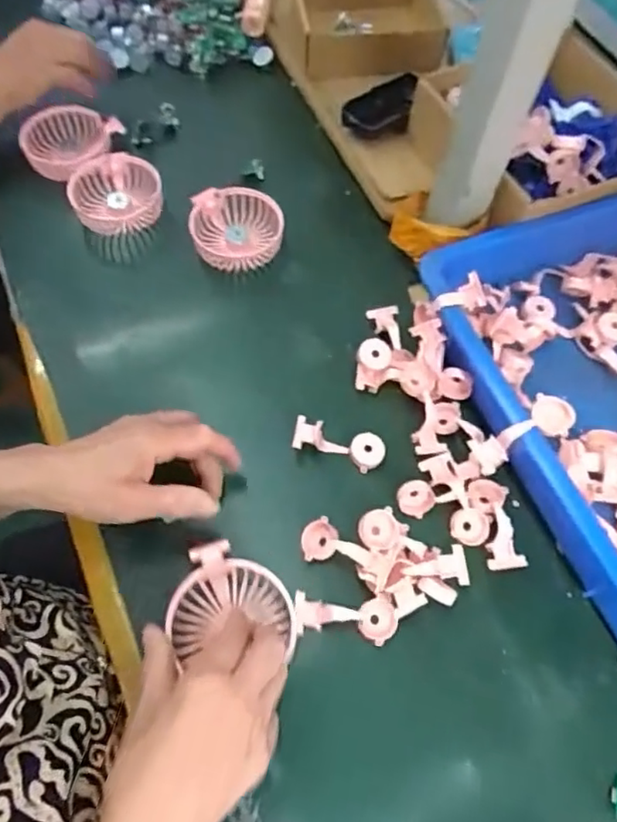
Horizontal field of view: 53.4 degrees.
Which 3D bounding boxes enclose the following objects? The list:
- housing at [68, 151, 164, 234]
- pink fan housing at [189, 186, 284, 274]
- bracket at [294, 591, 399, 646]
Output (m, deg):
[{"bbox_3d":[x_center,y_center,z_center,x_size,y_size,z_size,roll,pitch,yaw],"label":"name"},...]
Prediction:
[{"bbox_3d":[-0.198,-0.225,0.633,0.089,0.033,0.085,2,62,-3],"label":"housing"},{"bbox_3d":[-0.071,-0.182,0.620,0.088,0.041,0.087,-9,63,-2],"label":"pink fan housing"},{"bbox_3d":[0.027,0.151,0.449,0.075,0.017,0.030,7,62,0],"label":"bracket"}]

